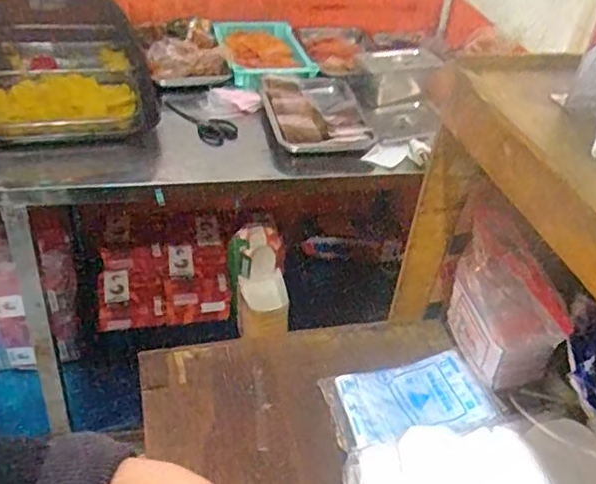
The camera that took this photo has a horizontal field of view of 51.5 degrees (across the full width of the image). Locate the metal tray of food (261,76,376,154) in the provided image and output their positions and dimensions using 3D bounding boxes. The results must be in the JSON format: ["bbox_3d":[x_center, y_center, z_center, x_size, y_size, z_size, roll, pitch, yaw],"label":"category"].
[{"bbox_3d":[0.033,-0.274,1.299,0.208,0.043,0.262,-1,39,-10],"label":"metal tray of food"}]

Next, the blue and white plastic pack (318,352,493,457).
[{"bbox_3d":[0.140,0.202,0.786,0.203,0.014,0.113,-8,42,-13],"label":"blue and white plastic pack"}]

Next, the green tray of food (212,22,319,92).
[{"bbox_3d":[-0.071,-0.447,1.454,0.206,0.060,0.254,-6,40,-16],"label":"green tray of food"}]

